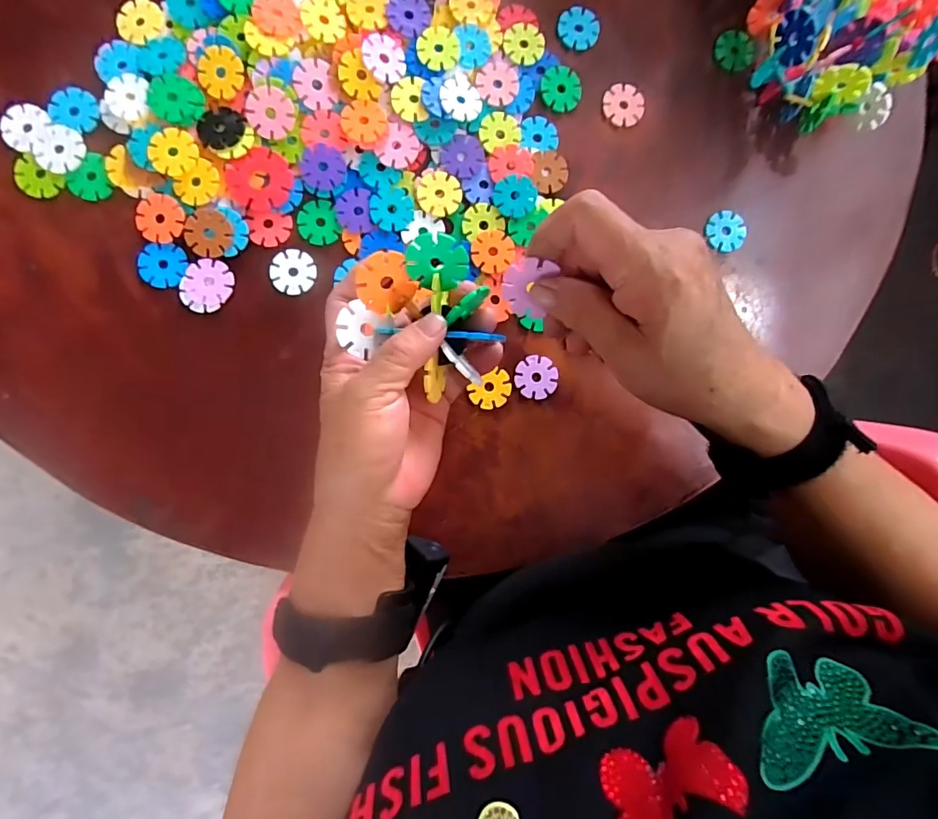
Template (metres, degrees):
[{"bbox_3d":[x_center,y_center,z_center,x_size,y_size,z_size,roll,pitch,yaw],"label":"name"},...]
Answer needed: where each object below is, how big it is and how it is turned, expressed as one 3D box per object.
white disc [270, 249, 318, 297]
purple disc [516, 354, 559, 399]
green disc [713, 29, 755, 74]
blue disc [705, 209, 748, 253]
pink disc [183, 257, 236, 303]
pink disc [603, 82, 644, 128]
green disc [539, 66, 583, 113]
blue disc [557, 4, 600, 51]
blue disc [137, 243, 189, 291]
[{"bbox_3d":[-0.124,-0.098,0.339,0.030,0.004,0.032,0,89,-6],"label":"white disc"},{"bbox_3d":[0.050,-0.024,0.353,0.029,0.004,0.031,0,89,-6],"label":"purple disc"},{"bbox_3d":[0.207,-0.280,0.376,0.031,0.004,0.033,0,89,-6],"label":"green disc"},{"bbox_3d":[0.199,-0.138,0.371,0.030,0.007,0.031,0,89,-6],"label":"blue disc"},{"bbox_3d":[-0.180,-0.089,0.333,0.031,0.004,0.028,10,88,-6],"label":"pink disc"},{"bbox_3d":[0.119,-0.234,0.369,0.031,0.004,0.032,6,88,-6],"label":"pink disc"},{"bbox_3d":[0.070,-0.243,0.363,0.032,0.004,0.033,0,89,-6],"label":"green disc"},{"bbox_3d":[0.084,-0.294,0.368,0.031,0.004,0.034,9,88,-6],"label":"blue disc"},{"bbox_3d":[-0.212,-0.100,0.333,0.031,0.004,0.030,0,89,-6],"label":"blue disc"}]

